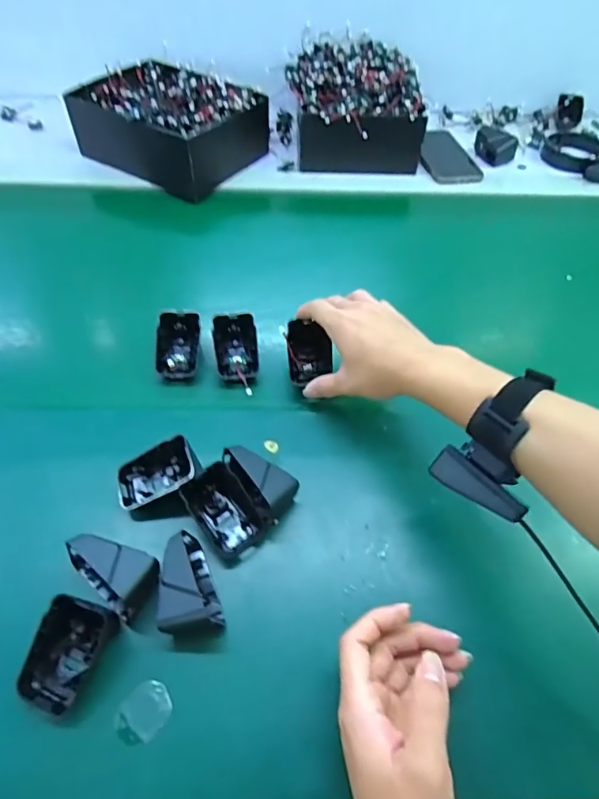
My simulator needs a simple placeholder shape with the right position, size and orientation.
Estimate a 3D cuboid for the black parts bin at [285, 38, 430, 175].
[{"bbox_3d":[0.081,-0.449,0.758,0.192,0.088,0.238,2,53,-3],"label":"black parts bin"}]

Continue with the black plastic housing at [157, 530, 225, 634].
[{"bbox_3d":[-0.081,0.132,0.365,0.042,0.043,0.069,-5,54,-8],"label":"black plastic housing"}]

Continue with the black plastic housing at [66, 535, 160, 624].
[{"bbox_3d":[-0.137,0.126,0.366,0.067,0.044,0.042,26,55,15],"label":"black plastic housing"}]

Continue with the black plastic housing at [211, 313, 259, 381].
[{"bbox_3d":[-0.064,-0.054,0.504,0.043,0.037,0.060,-7,54,-9],"label":"black plastic housing"}]

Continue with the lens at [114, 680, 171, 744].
[{"bbox_3d":[-0.103,0.209,0.332,0.028,0.004,0.037,27,56,16],"label":"lens"}]

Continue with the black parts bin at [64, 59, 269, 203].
[{"bbox_3d":[-0.186,-0.404,0.726,0.232,0.083,0.198,29,56,17],"label":"black parts bin"}]

